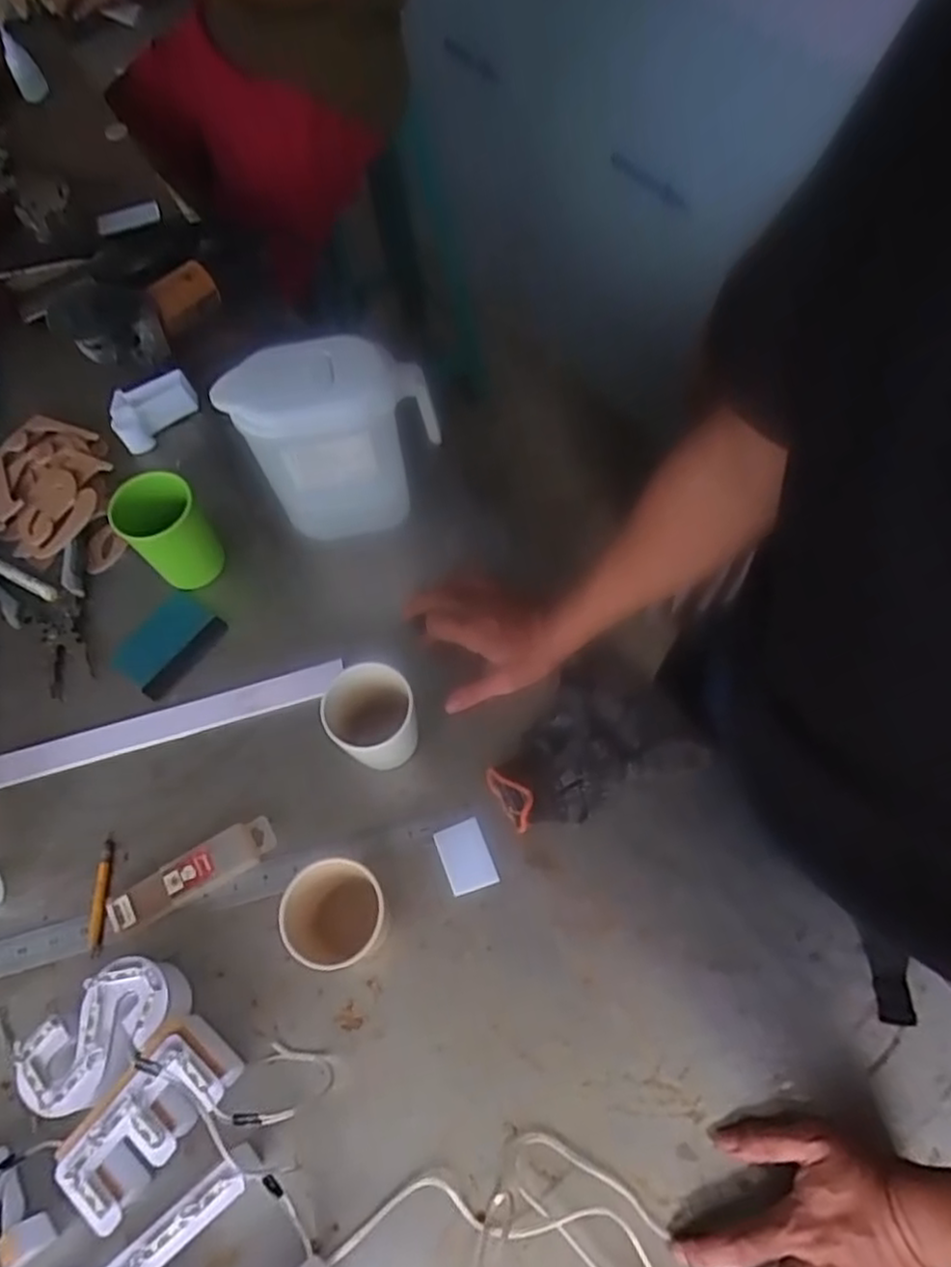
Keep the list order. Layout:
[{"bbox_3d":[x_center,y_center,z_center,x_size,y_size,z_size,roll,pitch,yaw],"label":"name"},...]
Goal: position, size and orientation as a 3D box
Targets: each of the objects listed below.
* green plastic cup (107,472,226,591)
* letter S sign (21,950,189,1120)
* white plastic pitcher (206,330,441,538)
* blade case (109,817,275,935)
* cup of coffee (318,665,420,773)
[{"bbox_3d":[-0.289,-0.092,0.682,0.071,0.104,0.078,-2,64,3],"label":"green plastic cup"},{"bbox_3d":[-0.271,0.295,0.527,0.118,0.040,0.068,-41,68,-15],"label":"letter S sign"},{"bbox_3d":[-0.126,-0.178,0.687,0.179,0.195,0.091,-18,64,-5],"label":"white plastic pitcher"},{"bbox_3d":[-0.235,0.202,0.593,0.142,0.019,0.039,-28,65,-10],"label":"blade case"},{"bbox_3d":[-0.080,0.075,0.606,0.078,0.088,0.076,22,67,14],"label":"cup of coffee"}]

